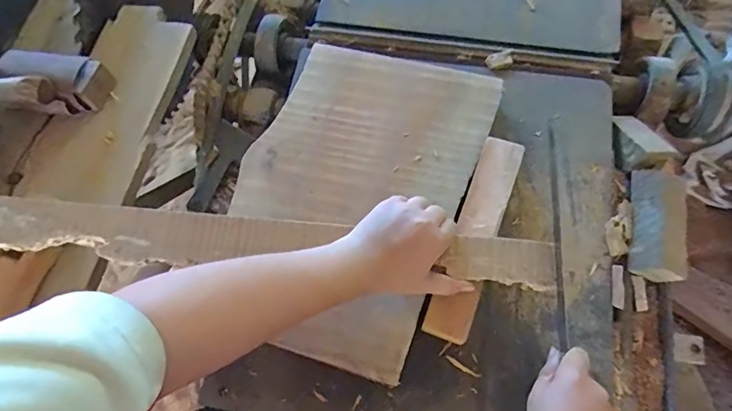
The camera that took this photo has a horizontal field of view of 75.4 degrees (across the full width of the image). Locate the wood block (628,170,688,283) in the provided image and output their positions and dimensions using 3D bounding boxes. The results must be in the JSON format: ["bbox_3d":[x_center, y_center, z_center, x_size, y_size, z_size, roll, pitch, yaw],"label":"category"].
[{"bbox_3d":[0.315,0.018,0.503,0.055,0.027,0.120,12,70,8],"label":"wood block"}]

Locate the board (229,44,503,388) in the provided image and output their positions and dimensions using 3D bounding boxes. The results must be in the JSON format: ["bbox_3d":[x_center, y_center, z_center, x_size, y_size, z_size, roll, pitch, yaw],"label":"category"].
[{"bbox_3d":[-0.018,-0.023,0.520,0.240,0.015,0.355,21,71,11],"label":"board"}]

